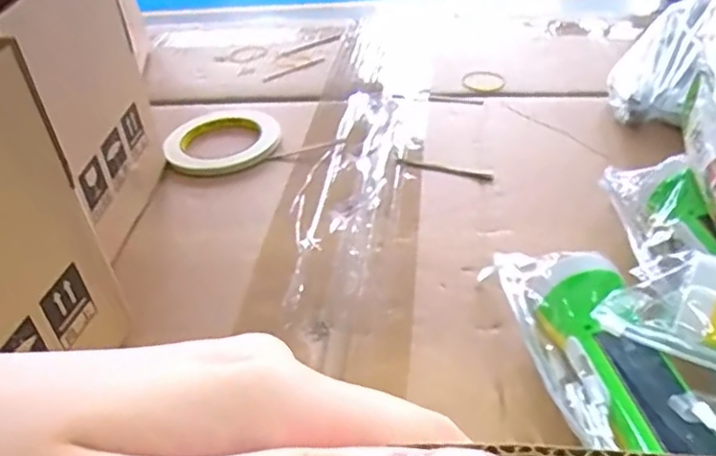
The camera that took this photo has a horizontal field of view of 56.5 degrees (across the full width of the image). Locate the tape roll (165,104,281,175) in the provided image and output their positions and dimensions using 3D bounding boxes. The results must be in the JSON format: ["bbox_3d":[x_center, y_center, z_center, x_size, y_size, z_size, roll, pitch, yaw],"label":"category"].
[{"bbox_3d":[-0.135,-0.089,0.659,0.111,0.010,0.126,-18,39,-15],"label":"tape roll"}]

